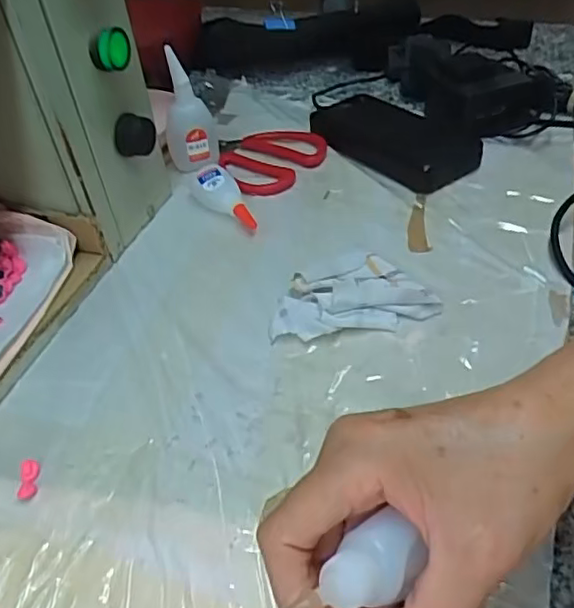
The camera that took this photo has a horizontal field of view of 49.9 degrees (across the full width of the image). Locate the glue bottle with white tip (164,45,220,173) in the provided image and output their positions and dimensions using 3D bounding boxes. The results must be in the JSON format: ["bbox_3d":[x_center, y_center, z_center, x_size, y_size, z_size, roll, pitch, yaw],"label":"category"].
[{"bbox_3d":[-0.088,-0.172,0.541,0.043,0.096,0.043,-10,44,-4],"label":"glue bottle with white tip"}]

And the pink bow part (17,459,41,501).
[{"bbox_3d":[-0.144,0.098,0.344,0.010,0.005,0.024,-11,44,-4],"label":"pink bow part"}]

